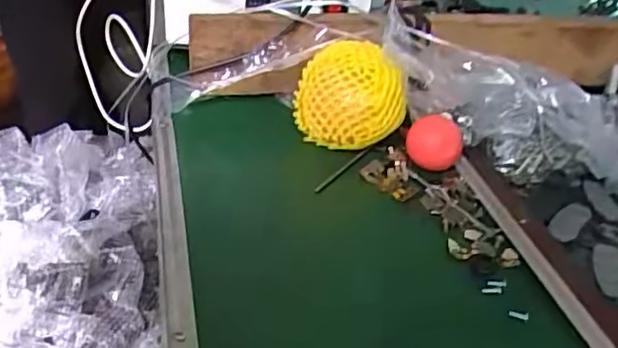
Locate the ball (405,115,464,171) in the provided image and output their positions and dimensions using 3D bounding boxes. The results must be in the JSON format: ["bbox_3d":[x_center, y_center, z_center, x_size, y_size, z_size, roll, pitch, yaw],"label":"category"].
[{"bbox_3d":[0.114,-0.027,0.576,0.050,0.044,0.040,14,33,12],"label":"ball"}]

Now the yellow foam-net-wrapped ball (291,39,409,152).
[{"bbox_3d":[0.038,-0.068,0.584,0.079,0.087,0.084,-15,38,-30],"label":"yellow foam-net-wrapped ball"}]

